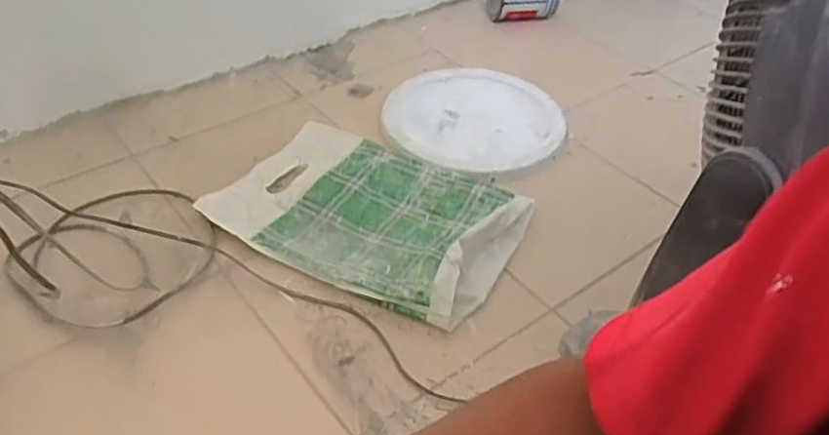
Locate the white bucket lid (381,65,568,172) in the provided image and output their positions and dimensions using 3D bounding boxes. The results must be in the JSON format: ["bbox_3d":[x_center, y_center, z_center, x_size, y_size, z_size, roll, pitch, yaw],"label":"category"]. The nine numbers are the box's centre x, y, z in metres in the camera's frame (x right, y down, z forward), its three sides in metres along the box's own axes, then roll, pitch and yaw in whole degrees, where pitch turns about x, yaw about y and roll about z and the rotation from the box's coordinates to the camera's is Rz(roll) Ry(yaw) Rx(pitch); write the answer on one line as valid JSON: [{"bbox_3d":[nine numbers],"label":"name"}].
[{"bbox_3d":[0.097,-0.180,1.164,0.288,0.026,0.318,-1,42,-5],"label":"white bucket lid"}]

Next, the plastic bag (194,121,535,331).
[{"bbox_3d":[-0.058,-0.018,0.966,0.399,0.051,0.286,21,44,19],"label":"plastic bag"}]

